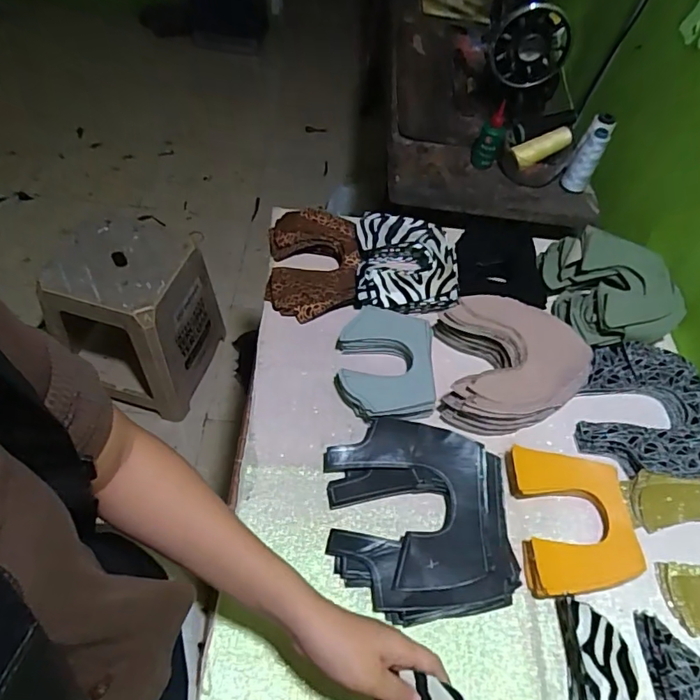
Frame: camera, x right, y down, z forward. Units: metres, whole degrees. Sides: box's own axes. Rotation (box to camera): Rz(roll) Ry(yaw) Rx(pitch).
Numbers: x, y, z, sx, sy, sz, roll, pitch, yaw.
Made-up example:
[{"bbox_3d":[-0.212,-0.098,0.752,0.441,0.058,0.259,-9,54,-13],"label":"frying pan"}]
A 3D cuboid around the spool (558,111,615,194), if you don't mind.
[{"bbox_3d":[0.426,-0.350,0.920,0.049,0.138,0.056,29,35,15],"label":"spool"}]

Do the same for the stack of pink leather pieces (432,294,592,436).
[{"bbox_3d":[0.209,0.016,0.668,0.182,0.057,0.179,5,54,-2],"label":"stack of pink leather pieces"}]

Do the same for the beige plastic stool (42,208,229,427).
[{"bbox_3d":[-0.520,-0.073,1.319,0.277,0.411,0.301,10,55,-1],"label":"beige plastic stool"}]

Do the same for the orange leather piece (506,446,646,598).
[{"bbox_3d":[0.246,0.186,0.567,0.124,0.018,0.159,2,54,-2],"label":"orange leather piece"}]

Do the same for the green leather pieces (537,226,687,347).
[{"bbox_3d":[0.374,-0.093,0.747,0.146,0.075,0.185,-5,57,-12],"label":"green leather pieces"}]

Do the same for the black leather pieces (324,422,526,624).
[{"bbox_3d":[0.074,0.178,0.560,0.191,0.035,0.204,1,54,-5],"label":"black leather pieces"}]

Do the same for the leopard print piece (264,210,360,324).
[{"bbox_3d":[-0.054,-0.126,0.750,0.127,0.046,0.176,2,56,-7],"label":"leopard print piece"}]

